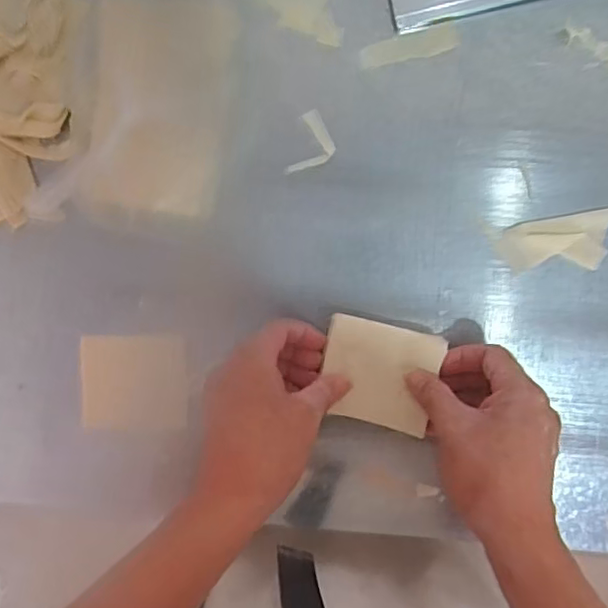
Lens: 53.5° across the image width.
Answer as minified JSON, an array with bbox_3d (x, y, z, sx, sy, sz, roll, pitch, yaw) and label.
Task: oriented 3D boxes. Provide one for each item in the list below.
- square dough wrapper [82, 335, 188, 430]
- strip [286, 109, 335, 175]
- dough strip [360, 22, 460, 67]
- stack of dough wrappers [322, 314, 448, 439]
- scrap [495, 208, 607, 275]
[{"bbox_3d":[-0.139,0.065,0.497,0.084,0.008,0.075,0,96,3],"label":"square dough wrapper"},{"bbox_3d":[0.008,-0.124,0.472,0.031,0.010,0.052,15,96,2],"label":"strip"},{"bbox_3d":[0.082,-0.198,0.465,0.075,0.004,0.020,-14,95,5],"label":"dough strip"},{"bbox_3d":[0.058,0.055,0.471,0.086,0.014,0.077,13,96,2],"label":"stack of dough wrappers"},{"bbox_3d":[0.195,-0.047,0.467,0.088,0.004,0.042,-8,95,4],"label":"scrap"}]

